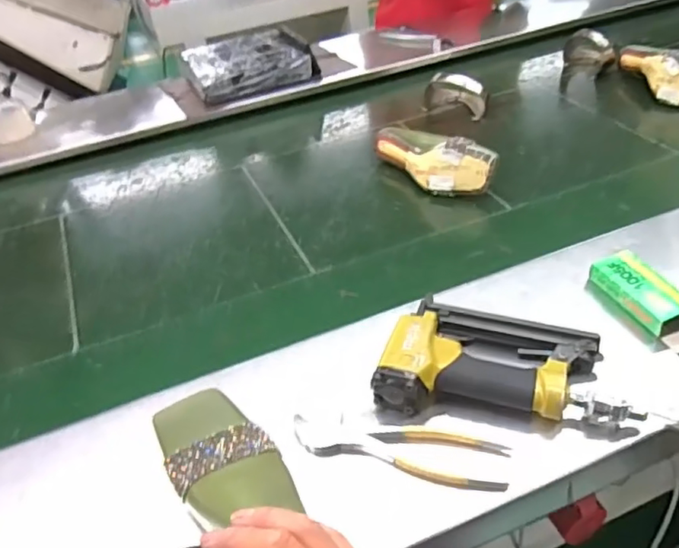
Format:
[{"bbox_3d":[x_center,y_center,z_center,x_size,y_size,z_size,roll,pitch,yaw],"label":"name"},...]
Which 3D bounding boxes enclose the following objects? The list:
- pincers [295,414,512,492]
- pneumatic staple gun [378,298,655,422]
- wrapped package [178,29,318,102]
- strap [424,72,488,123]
[{"bbox_3d":[0.051,0.156,0.532,0.190,0.020,0.051,5,38,14],"label":"pincers"},{"bbox_3d":[0.155,0.081,0.579,0.229,0.048,0.126,2,38,11],"label":"pneumatic staple gun"},{"bbox_3d":[-0.191,-0.447,1.266,0.255,0.064,0.199,-17,38,-14],"label":"wrapped package"},{"bbox_3d":[0.224,-0.340,1.137,0.128,0.076,0.040,16,42,27],"label":"strap"}]

